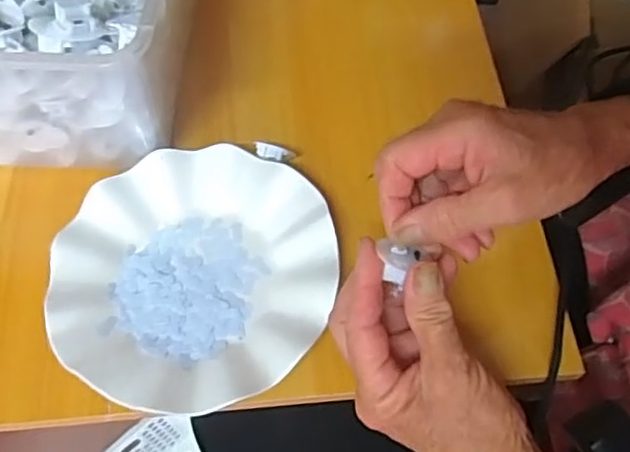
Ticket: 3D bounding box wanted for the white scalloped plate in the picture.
[{"bbox_3d":[-0.078,0.029,0.423,0.178,0.022,0.180,-1,62,1],"label":"white scalloped plate"}]

